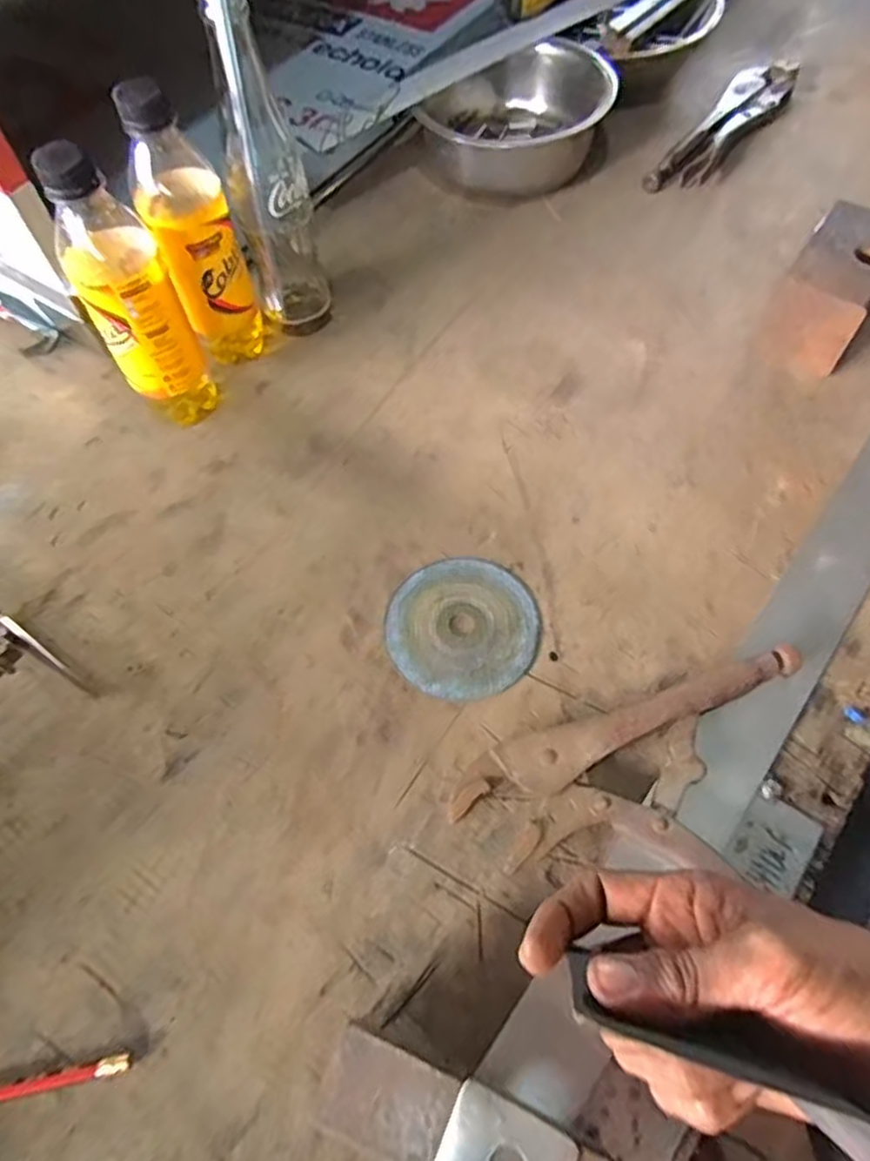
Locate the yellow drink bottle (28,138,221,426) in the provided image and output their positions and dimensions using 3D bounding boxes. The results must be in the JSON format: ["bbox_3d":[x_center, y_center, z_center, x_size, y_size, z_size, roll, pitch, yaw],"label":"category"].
[{"bbox_3d":[-0.196,-0.181,0.446,0.056,0.192,0.056,-24,64,-10],"label":"yellow drink bottle"}]

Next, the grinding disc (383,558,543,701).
[{"bbox_3d":[0.017,0.028,0.432,0.093,0.005,0.094,-1,63,2],"label":"grinding disc"}]

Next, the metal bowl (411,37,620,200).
[{"bbox_3d":[0.078,-0.422,0.631,0.156,0.063,0.154,-1,63,2],"label":"metal bowl"}]

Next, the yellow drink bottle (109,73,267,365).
[{"bbox_3d":[-0.164,-0.234,0.475,0.057,0.185,0.058,-19,63,-7],"label":"yellow drink bottle"}]

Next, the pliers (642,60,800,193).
[{"bbox_3d":[0.284,-0.440,0.660,0.057,0.015,0.247,32,68,17],"label":"pliers"}]

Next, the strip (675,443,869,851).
[{"bbox_3d":[0.261,-0.009,0.438,0.048,0.004,0.394,34,69,18],"label":"strip"}]

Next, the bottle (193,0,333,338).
[{"bbox_3d":[-0.117,-0.274,0.475,0.056,0.215,0.058,-14,63,-5],"label":"bottle"}]

